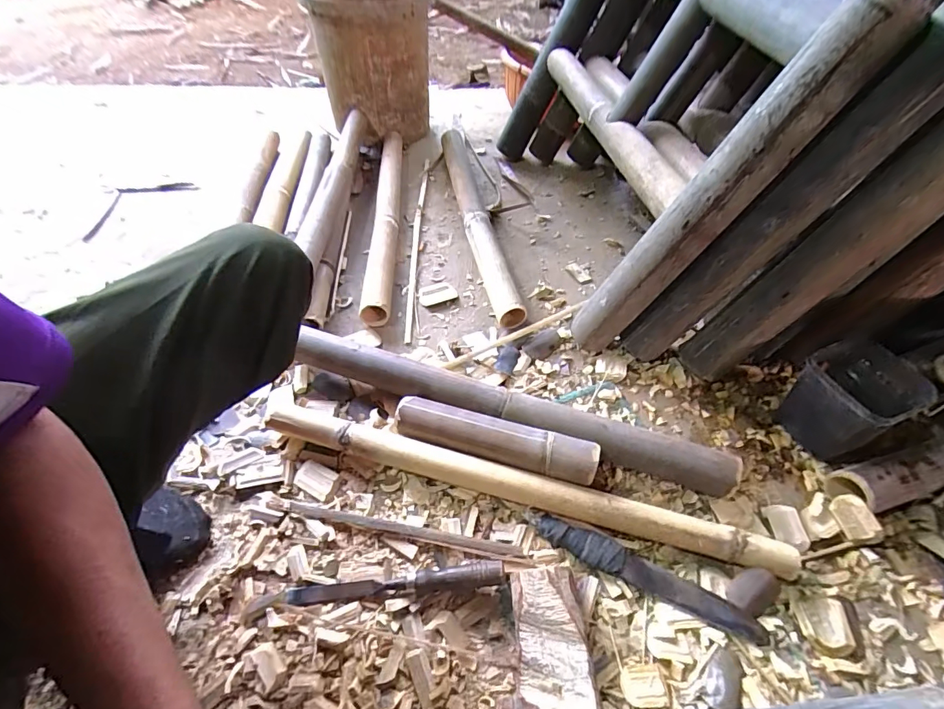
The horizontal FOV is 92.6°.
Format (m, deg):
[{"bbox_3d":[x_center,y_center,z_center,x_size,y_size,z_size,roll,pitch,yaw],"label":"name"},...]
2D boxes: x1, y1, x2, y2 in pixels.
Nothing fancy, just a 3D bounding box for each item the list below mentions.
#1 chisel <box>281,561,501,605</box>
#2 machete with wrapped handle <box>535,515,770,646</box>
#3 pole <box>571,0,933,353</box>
[{"bbox_3d":[-0.087,0.258,0.505,0.243,0.024,0.023,-4,51,-4],"label":"chisel"},{"bbox_3d":[0.198,0.251,0.518,0.255,0.021,0.035,20,54,15],"label":"machete with wrapped handle"},{"bbox_3d":[0.296,-0.184,0.589,0.070,0.504,0.075,11,47,-25],"label":"pole"}]

